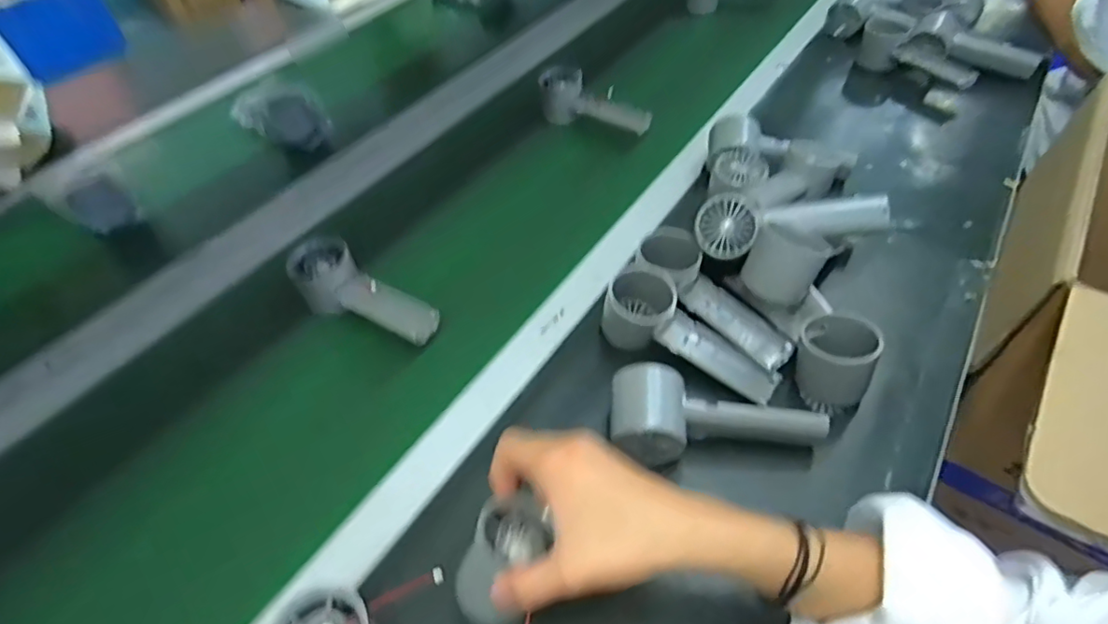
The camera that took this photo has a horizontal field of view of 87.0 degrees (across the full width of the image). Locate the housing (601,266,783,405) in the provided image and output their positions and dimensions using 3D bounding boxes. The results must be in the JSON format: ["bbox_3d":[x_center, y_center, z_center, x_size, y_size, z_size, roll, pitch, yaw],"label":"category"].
[{"bbox_3d":[0.113,0.026,0.500,0.159,0.050,0.058,35,60,15],"label":"housing"}]

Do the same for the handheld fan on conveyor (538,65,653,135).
[{"bbox_3d":[0.051,-0.267,0.767,0.146,0.063,0.055,30,58,27],"label":"handheld fan on conveyor"}]

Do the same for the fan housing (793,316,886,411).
[{"bbox_3d":[0.226,0.038,0.471,0.058,0.062,0.054,-3,49,3],"label":"fan housing"}]

